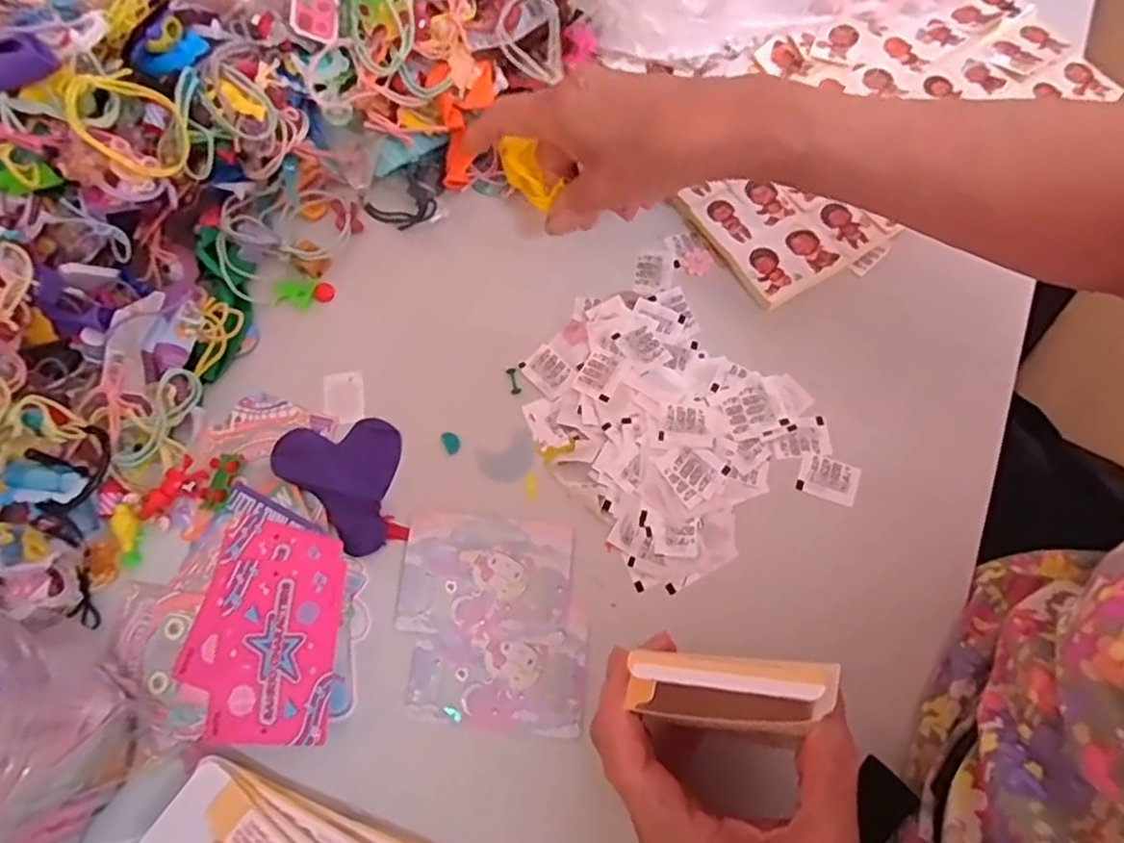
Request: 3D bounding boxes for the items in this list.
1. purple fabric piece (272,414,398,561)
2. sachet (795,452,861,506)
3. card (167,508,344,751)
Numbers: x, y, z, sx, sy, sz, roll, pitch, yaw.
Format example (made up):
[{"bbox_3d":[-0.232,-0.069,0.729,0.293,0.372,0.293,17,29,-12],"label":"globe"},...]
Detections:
[{"bbox_3d":[-0.116,0.026,0.373,0.081,0.007,0.059,42,76,15],"label":"purple fabric piece"},{"bbox_3d":[0.148,0.031,0.372,0.031,0.004,0.022,19,72,8],"label":"sachet"},{"bbox_3d":[-0.150,0.102,0.340,0.077,0.011,0.106,1,70,2],"label":"card"}]

